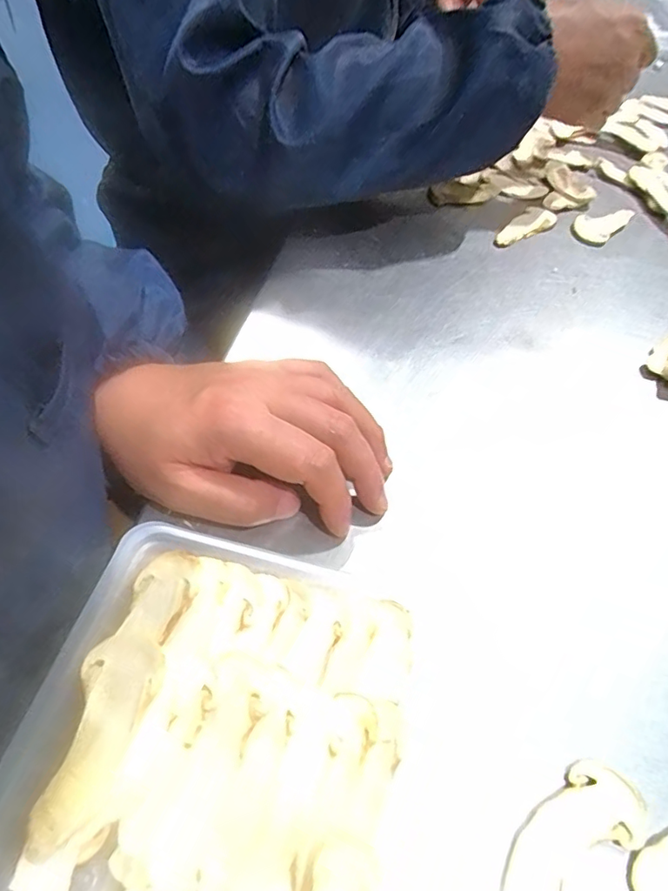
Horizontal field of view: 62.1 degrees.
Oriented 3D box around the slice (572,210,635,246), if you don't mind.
[{"bbox_3d":[0.222,-0.186,0.462,0.031,0.006,0.061,37,62,21],"label":"slice"}]

